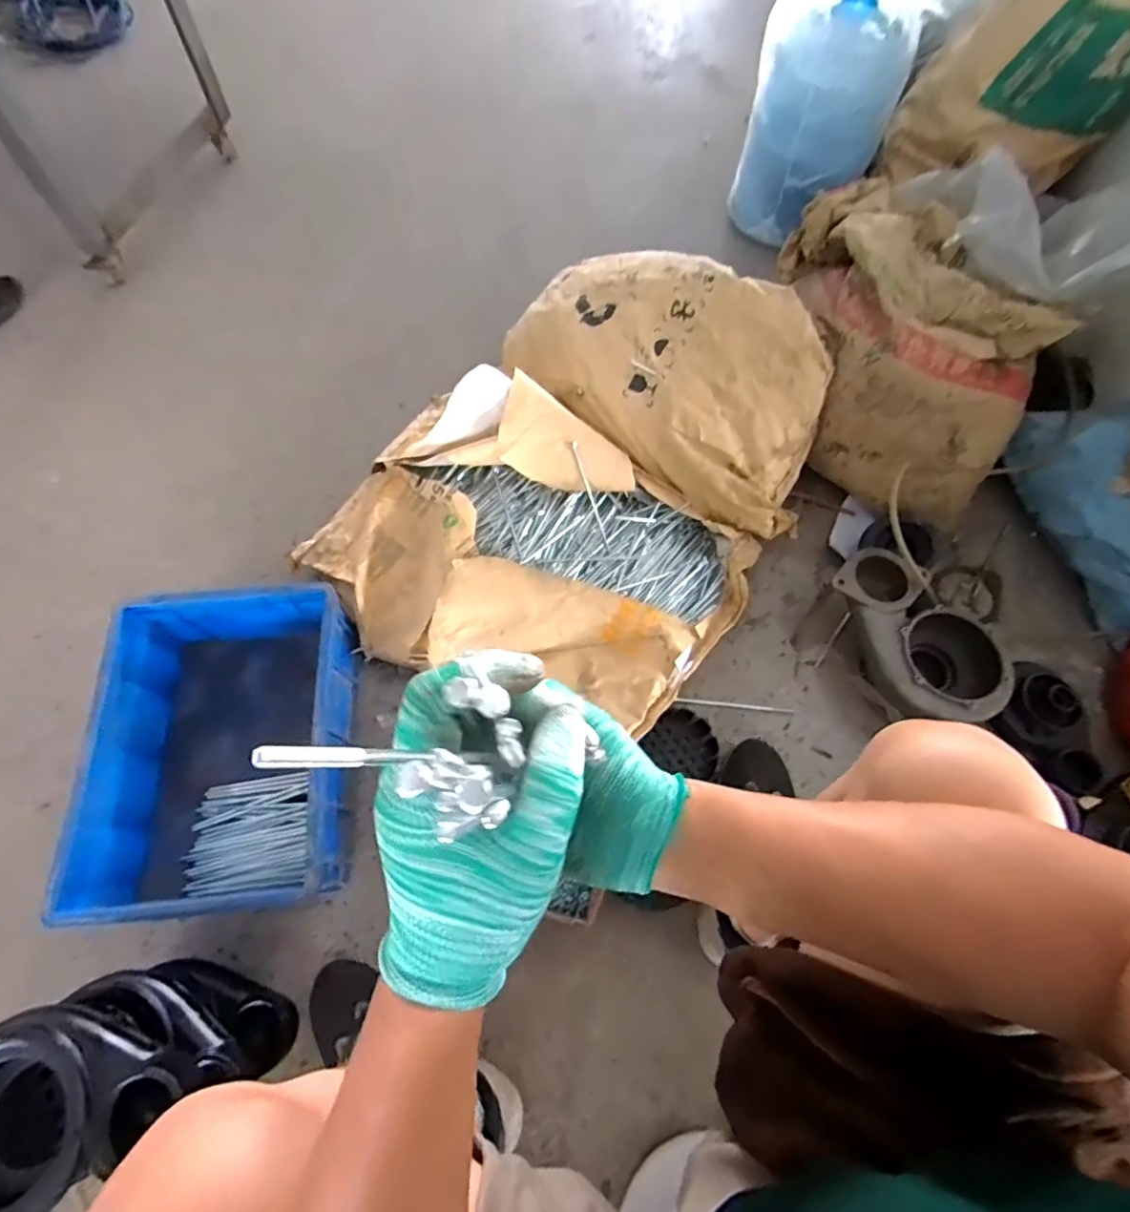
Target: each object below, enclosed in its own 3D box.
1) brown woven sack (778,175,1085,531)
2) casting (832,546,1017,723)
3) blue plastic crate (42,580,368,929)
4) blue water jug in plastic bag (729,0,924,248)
[{"bbox_3d":[0.581,-0.443,0.967,0.385,0.259,0.493,10,65,3],"label":"brown woven sack"},{"bbox_3d":[0.524,0.045,0.861,0.164,0.102,0.283,-18,67,-10],"label":"casting"},{"bbox_3d":[-0.450,0.187,0.783,0.294,0.162,0.396,-6,66,-4],"label":"blue plastic crate"},{"bbox_3d":[0.527,-1.036,1.182,0.281,0.438,0.248,23,67,9],"label":"blue water jug in plastic bag"}]

